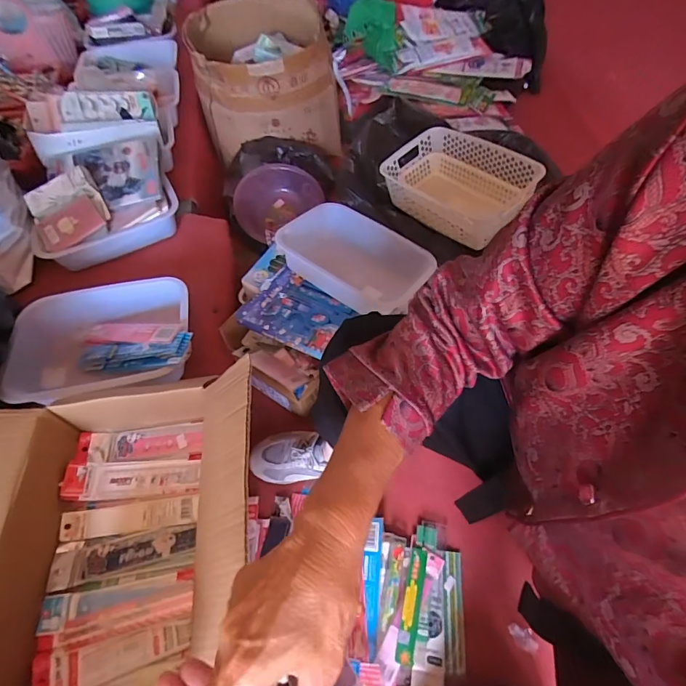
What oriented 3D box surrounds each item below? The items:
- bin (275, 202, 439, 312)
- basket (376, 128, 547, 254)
[{"bbox_3d":[0.030,-0.173,0.805,0.275,0.082,0.187,29,63,20],"label":"bin"},{"bbox_3d":[0.230,-0.338,0.852,0.205,0.103,0.294,-33,61,-17],"label":"basket"}]

